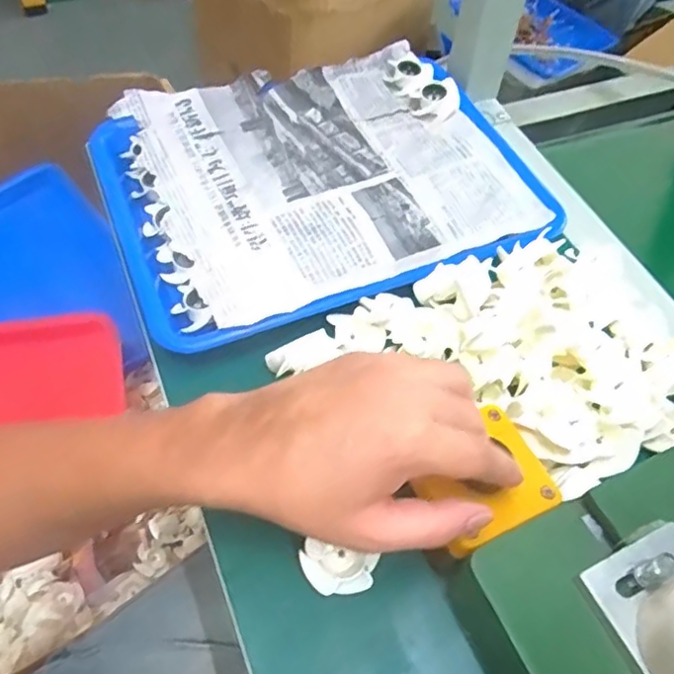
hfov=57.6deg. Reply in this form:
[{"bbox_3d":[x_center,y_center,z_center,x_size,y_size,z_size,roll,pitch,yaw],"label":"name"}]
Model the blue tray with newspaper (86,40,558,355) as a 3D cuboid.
[{"bbox_3d":[-0.012,-0.130,0.508,0.336,0.037,0.257,-16,58,-15],"label":"blue tray with newspaper"}]

